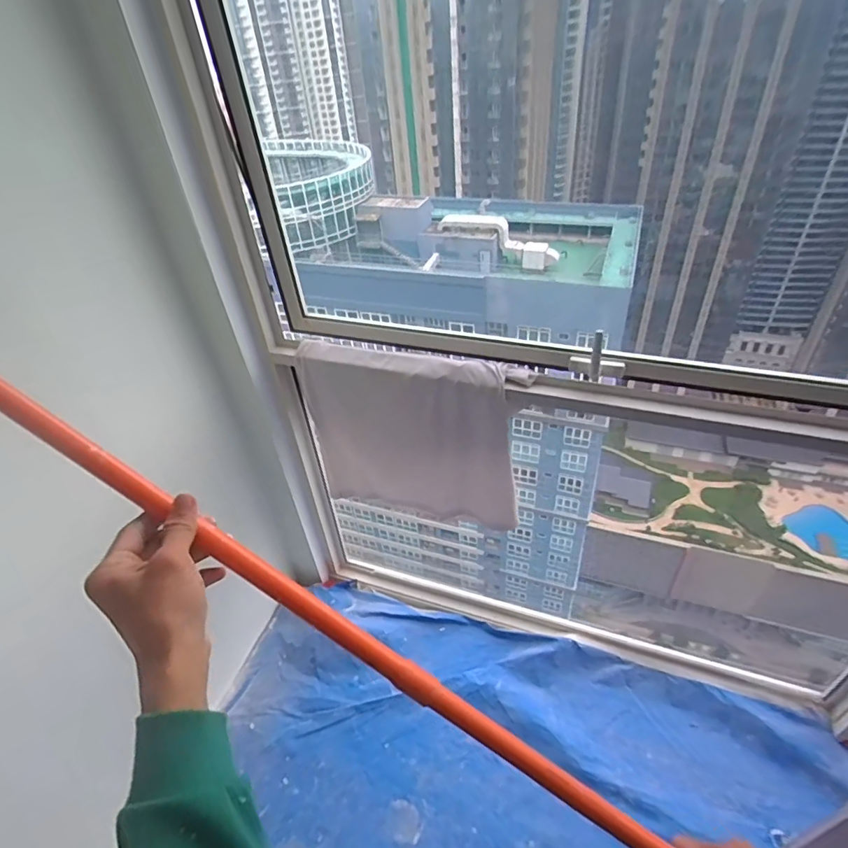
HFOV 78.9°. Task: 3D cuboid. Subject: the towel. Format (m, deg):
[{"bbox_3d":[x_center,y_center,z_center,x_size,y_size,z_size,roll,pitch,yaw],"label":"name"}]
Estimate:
[{"bbox_3d":[-0.030,0.038,1.275,0.533,0.457,0.080,9,42,17],"label":"towel"}]

